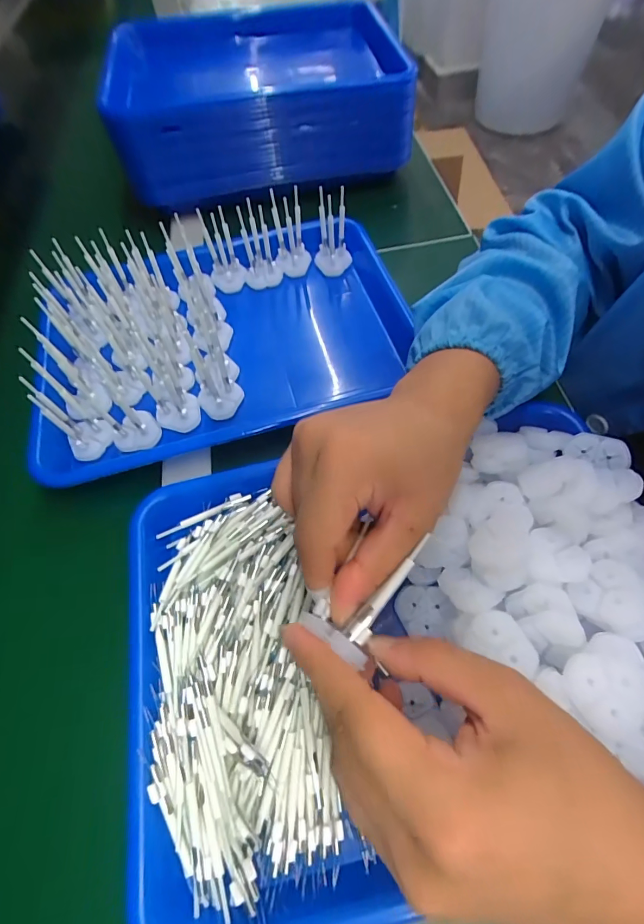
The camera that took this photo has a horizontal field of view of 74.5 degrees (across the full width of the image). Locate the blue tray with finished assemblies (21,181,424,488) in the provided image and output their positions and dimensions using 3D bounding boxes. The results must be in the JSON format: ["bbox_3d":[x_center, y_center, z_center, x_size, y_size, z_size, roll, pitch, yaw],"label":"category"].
[{"bbox_3d":[-0.085,-0.131,0.388,0.338,0.078,0.255,-16,59,-6],"label":"blue tray with finished assemblies"}]

